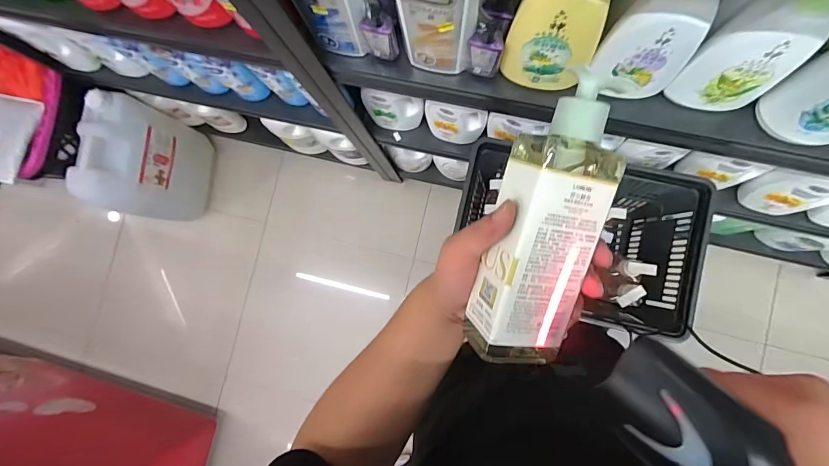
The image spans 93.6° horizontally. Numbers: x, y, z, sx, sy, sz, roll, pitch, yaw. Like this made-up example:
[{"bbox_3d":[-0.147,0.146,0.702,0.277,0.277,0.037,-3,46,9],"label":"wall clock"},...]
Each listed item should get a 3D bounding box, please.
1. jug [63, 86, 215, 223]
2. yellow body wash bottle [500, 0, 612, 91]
[{"bbox_3d":[-0.916,-0.233,1.354,0.210,0.420,0.355,18,88,8],"label":"jug"},{"bbox_3d":[0.172,-0.244,0.478,0.113,0.187,0.055,5,86,7],"label":"yellow body wash bottle"}]

